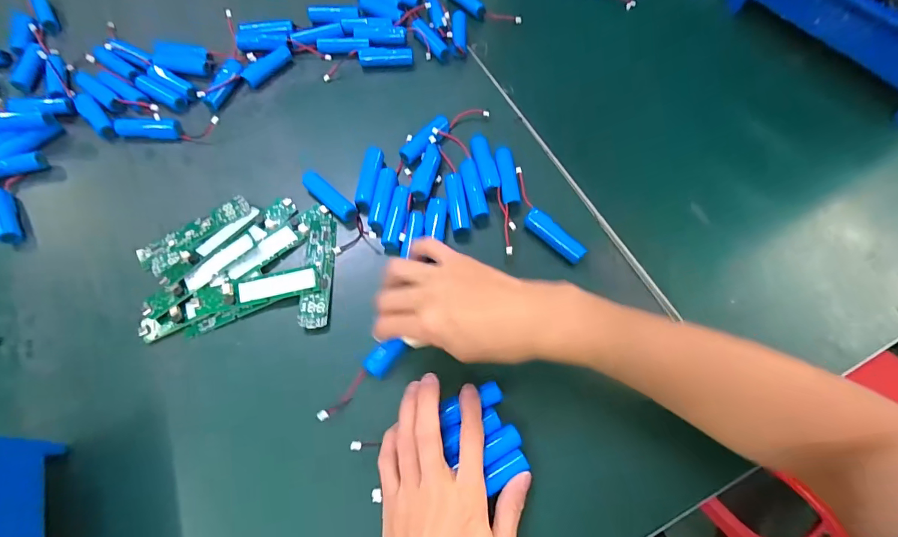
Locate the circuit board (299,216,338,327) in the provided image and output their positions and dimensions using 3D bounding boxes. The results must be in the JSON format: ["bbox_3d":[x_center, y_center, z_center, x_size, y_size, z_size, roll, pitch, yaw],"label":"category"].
[{"bbox_3d":[-0.128,0.000,0.412,0.027,0.012,0.121,-1,67,-1],"label":"circuit board"}]

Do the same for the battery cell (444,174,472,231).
[{"bbox_3d":[0.008,-0.068,0.442,0.019,0.017,0.070,-8,67,-4],"label":"battery cell"}]

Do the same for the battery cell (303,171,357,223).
[{"bbox_3d":[-0.124,-0.074,0.439,0.071,0.016,0.019,39,72,14],"label":"battery cell"}]

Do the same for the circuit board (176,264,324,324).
[{"bbox_3d":[-0.191,0.021,0.397,0.132,0.012,0.030,-12,68,-6],"label":"circuit board"}]

